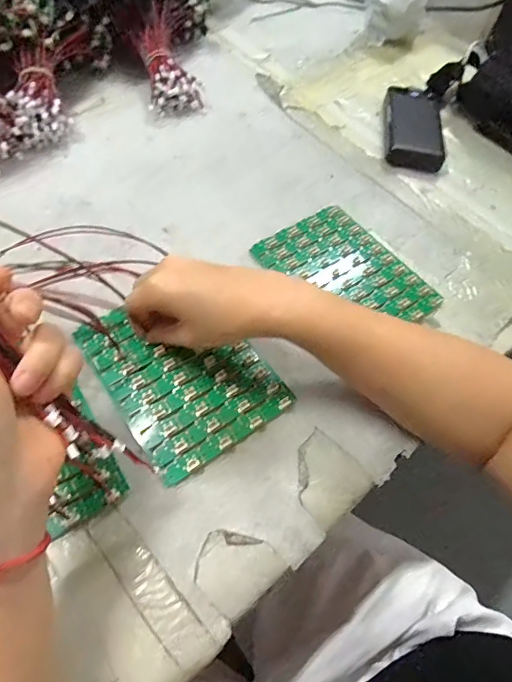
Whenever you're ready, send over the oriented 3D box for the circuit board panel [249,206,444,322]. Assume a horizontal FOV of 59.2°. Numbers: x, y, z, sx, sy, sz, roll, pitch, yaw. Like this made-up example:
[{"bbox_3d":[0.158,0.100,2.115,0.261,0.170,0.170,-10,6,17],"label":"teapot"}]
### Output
[{"bbox_3d":[0.092,-0.069,0.466,0.124,0.009,0.162,-31,66,-21],"label":"circuit board panel"}]

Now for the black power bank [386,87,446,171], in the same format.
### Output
[{"bbox_3d":[0.208,-0.281,0.595,0.073,0.026,0.148,10,59,1],"label":"black power bank"}]

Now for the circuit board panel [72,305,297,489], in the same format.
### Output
[{"bbox_3d":[-0.063,0.024,0.387,0.123,0.006,0.159,-31,67,-18],"label":"circuit board panel"}]

